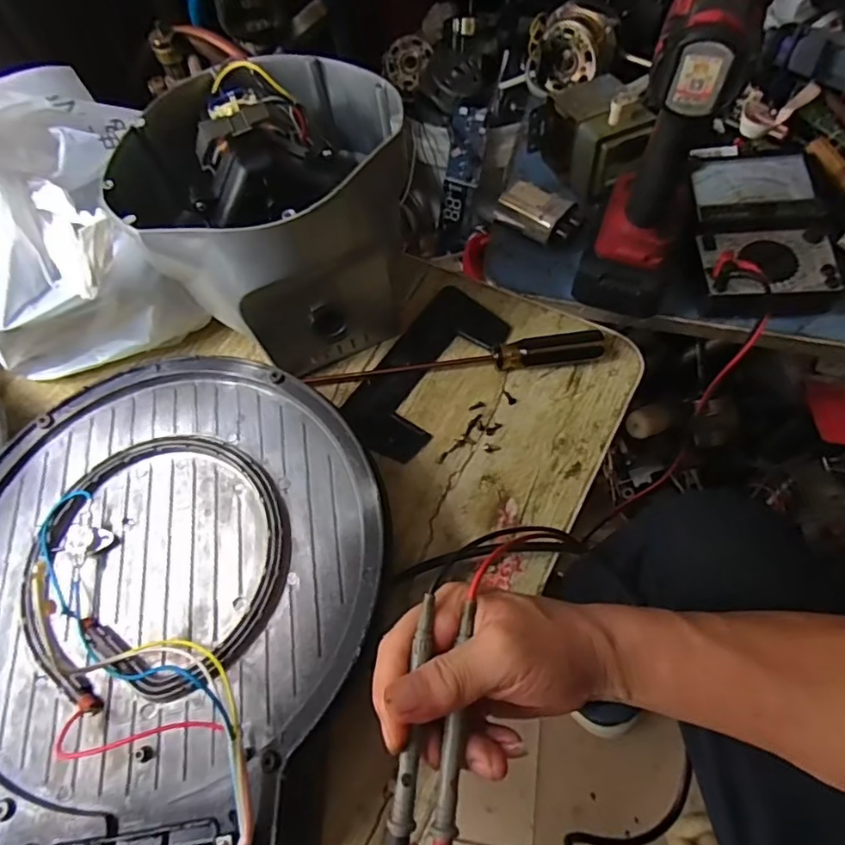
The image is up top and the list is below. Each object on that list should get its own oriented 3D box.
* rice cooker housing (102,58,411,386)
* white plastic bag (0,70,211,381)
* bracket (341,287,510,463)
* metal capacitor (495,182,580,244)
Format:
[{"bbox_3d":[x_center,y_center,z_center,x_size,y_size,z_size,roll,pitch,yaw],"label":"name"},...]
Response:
[{"bbox_3d":[-0.128,-0.182,0.480,0.209,0.175,0.225,-19,64,-6],"label":"rice cooker housing"},{"bbox_3d":[-0.357,-0.183,0.462,0.261,0.221,0.272,-10,63,-1],"label":"white plastic bag"},{"bbox_3d":[0.003,-0.047,0.500,0.082,0.009,0.172,31,70,17],"label":"bracket"},{"bbox_3d":[0.114,-0.208,0.559,0.075,0.024,0.040,33,70,18],"label":"metal capacitor"}]

